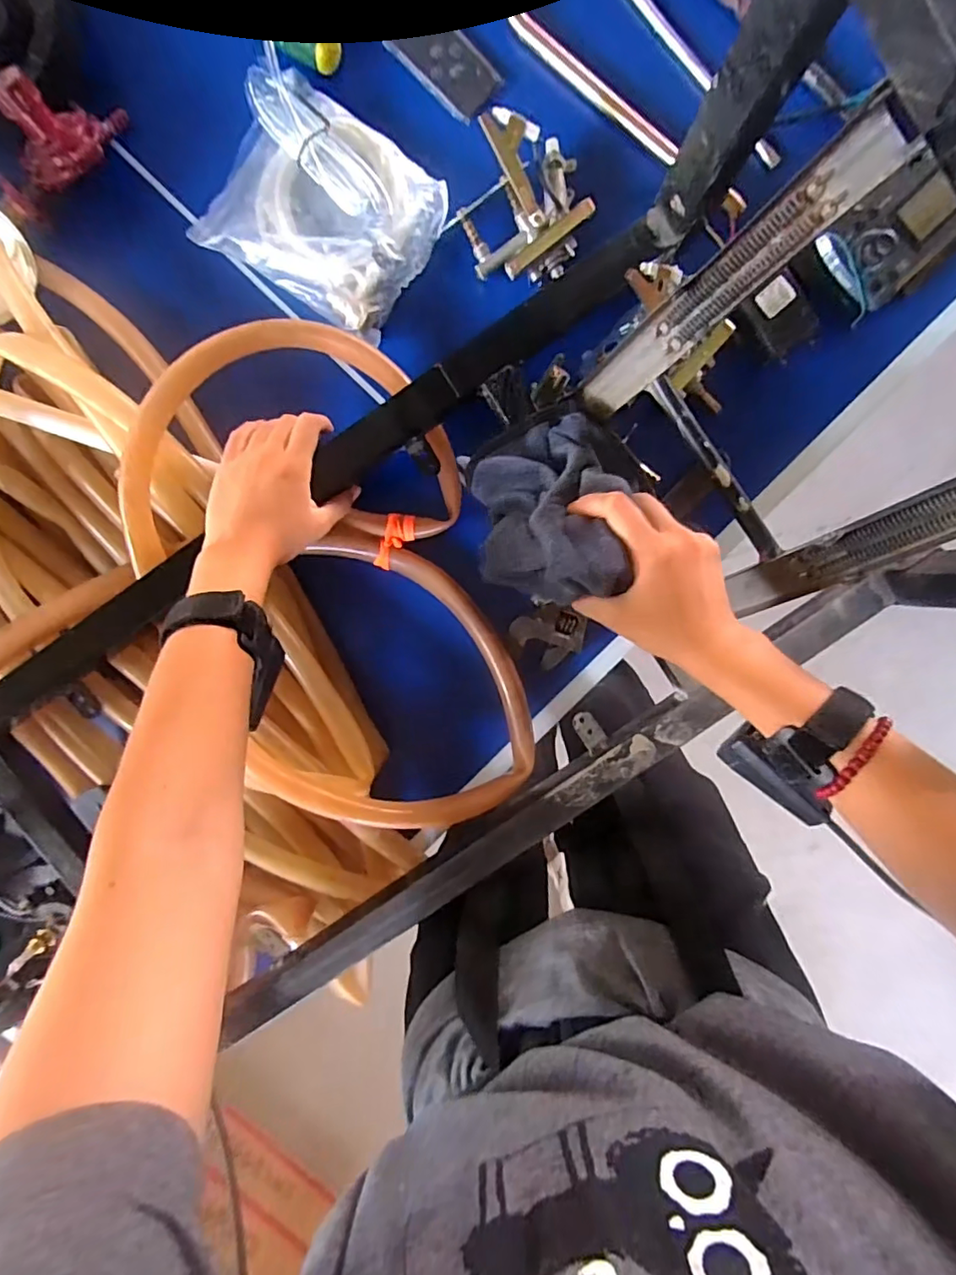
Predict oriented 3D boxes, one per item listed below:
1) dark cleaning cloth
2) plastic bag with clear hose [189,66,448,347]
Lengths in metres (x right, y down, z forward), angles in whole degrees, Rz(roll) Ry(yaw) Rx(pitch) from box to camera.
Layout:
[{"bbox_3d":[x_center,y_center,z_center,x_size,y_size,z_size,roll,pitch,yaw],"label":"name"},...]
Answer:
[{"bbox_3d":[0.046,-0.087,0.371,0.092,0.090,0.120,-7,98,4],"label":"dark cleaning cloth"},{"bbox_3d":[-0.122,-0.340,0.440,0.171,0.032,0.137,32,99,-3],"label":"plastic bag with clear hose"}]

